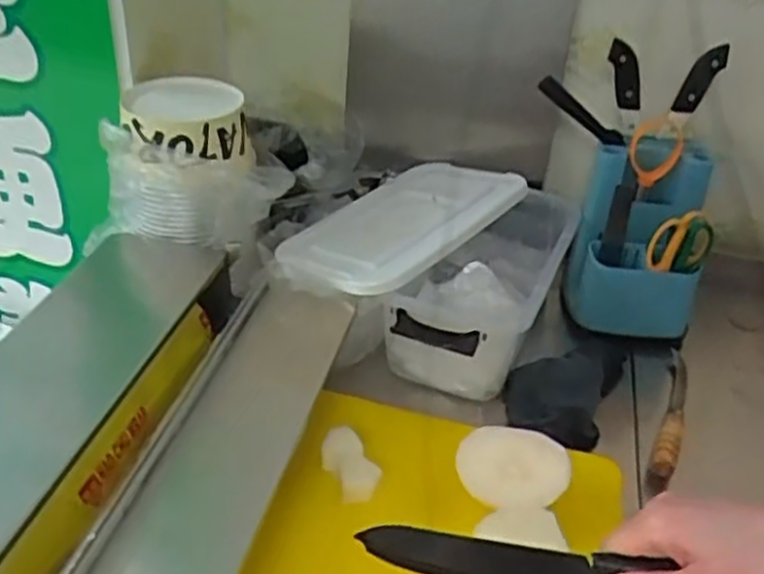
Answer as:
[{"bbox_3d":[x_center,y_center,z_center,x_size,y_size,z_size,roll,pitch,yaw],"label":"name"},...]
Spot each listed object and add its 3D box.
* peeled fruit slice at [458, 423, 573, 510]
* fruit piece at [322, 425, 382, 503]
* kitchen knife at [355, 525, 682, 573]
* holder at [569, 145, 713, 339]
[{"bbox_3d":[0.114,0.153,0.670,0.091,0.010,0.093,2,37,-1],"label":"peeled fruit slice"},{"bbox_3d":[-0.027,0.157,0.689,0.043,0.031,0.063,-17,40,-28],"label":"fruit piece"},{"bbox_3d":[0.112,0.161,0.428,0.248,0.034,0.015,5,34,12],"label":"kitchen knife"},{"bbox_3d":[0.280,-0.043,0.837,0.135,0.189,0.072,12,35,11],"label":"holder"}]

